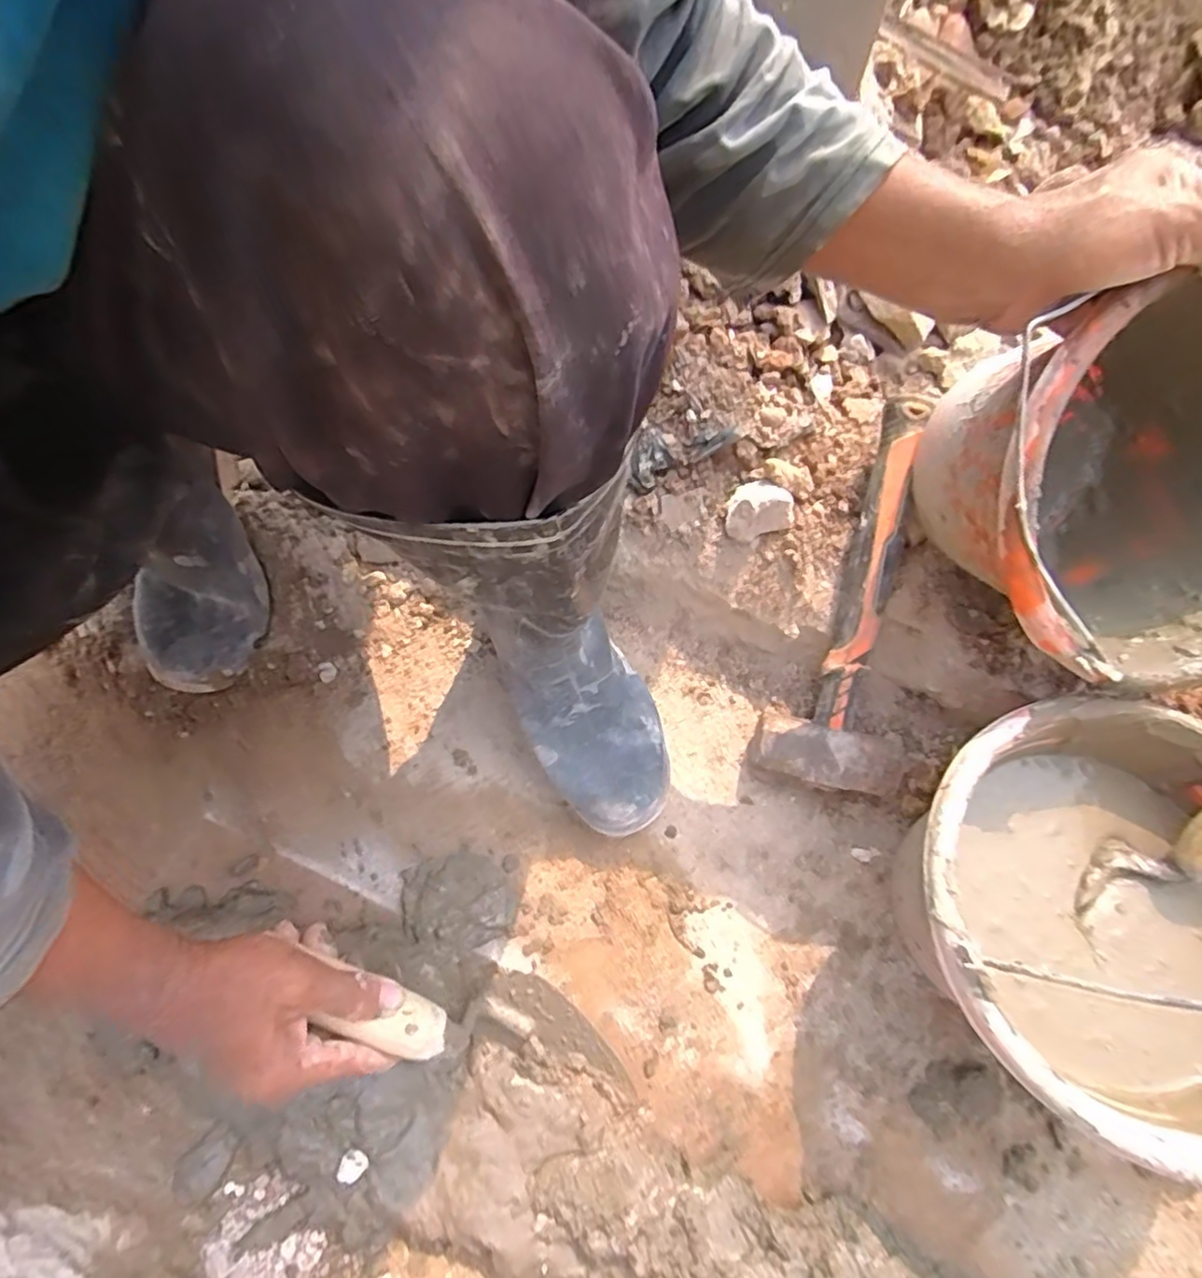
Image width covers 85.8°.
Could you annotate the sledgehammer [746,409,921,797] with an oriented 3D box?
[{"bbox_3d":[0.202,-0.019,0.519,0.102,0.052,0.284,12,96,3],"label":"sledgehammer"}]

